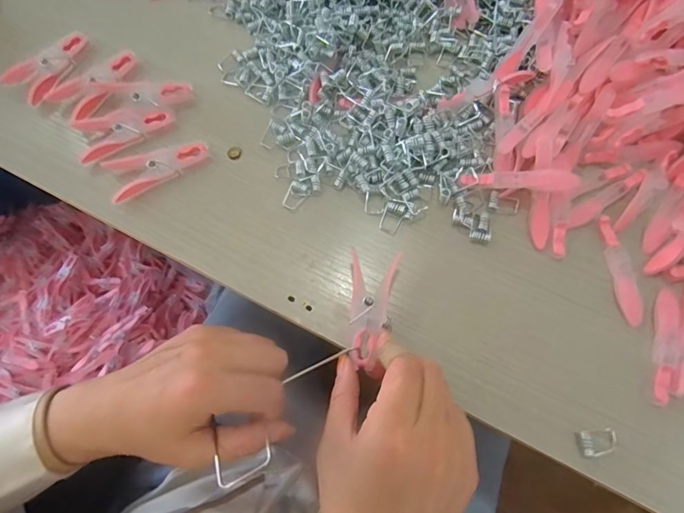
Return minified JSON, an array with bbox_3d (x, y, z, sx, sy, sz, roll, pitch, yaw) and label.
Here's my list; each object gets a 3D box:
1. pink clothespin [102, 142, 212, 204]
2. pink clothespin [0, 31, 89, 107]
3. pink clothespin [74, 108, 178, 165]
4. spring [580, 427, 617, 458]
[{"bbox_3d":[-0.142,-0.070,0.319,0.078,0.011,0.040,-20,74,-5],"label":"pink clothespin"},{"bbox_3d":[-0.253,-0.165,0.353,0.039,0.010,0.073,28,76,9],"label":"pink clothespin"},{"bbox_3d":[-0.173,-0.100,0.327,0.074,0.008,0.039,-13,73,-3],"label":"pink clothespin"},{"bbox_3d":[0.162,0.116,0.260,0.024,0.007,0.015,-6,73,-1],"label":"spring"}]

